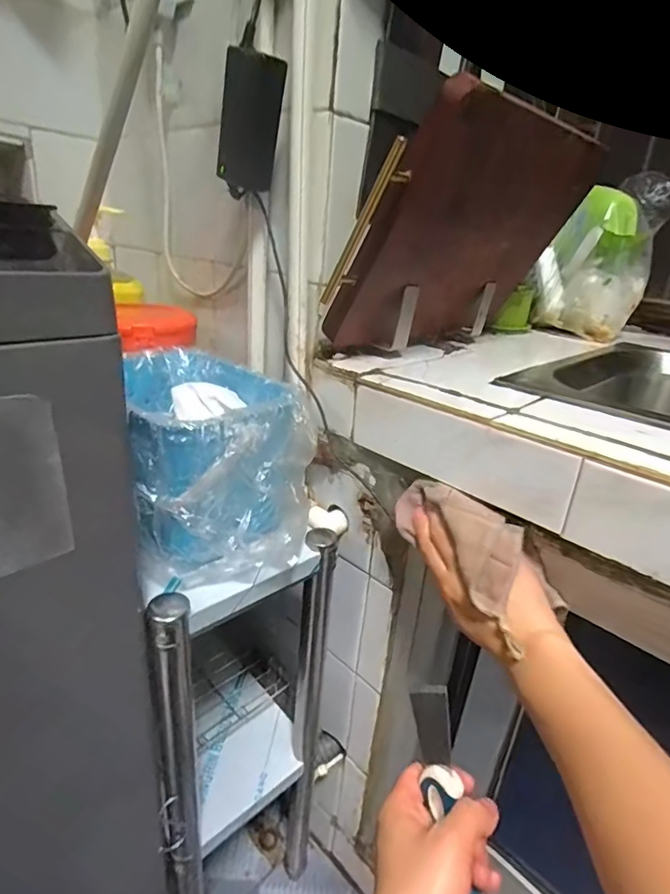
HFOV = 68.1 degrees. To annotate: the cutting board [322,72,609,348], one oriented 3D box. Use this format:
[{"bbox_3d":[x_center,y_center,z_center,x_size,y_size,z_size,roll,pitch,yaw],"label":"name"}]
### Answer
[{"bbox_3d":[0.147,-0.218,0.533,0.309,0.249,0.029,-16,58,-41],"label":"cutting board"}]

